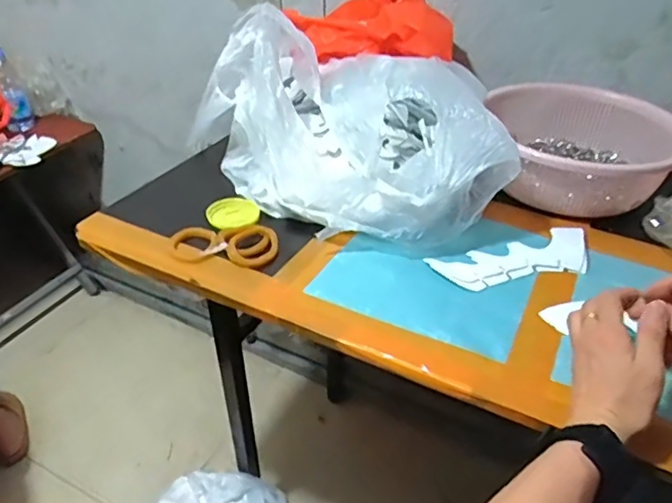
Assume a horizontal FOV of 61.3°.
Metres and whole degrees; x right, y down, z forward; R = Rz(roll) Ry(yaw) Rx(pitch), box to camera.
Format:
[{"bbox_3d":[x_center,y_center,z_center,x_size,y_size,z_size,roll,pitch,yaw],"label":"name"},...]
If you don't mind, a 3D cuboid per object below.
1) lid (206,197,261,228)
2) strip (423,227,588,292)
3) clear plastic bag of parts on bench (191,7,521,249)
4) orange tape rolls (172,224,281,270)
[{"bbox_3d":[-0.136,-0.052,0.749,0.069,0.009,0.058,16,38,19],"label":"lid"},{"bbox_3d":[0.220,0.008,0.668,0.205,0.010,0.072,-13,38,-19],"label":"strip"},{"bbox_3d":[0.009,-0.177,0.767,0.284,0.190,0.430,-18,40,-25],"label":"clear plastic bag of parts on bench"},{"bbox_3d":[-0.134,-0.012,0.694,0.129,0.012,0.081,7,36,8],"label":"orange tape rolls"}]

